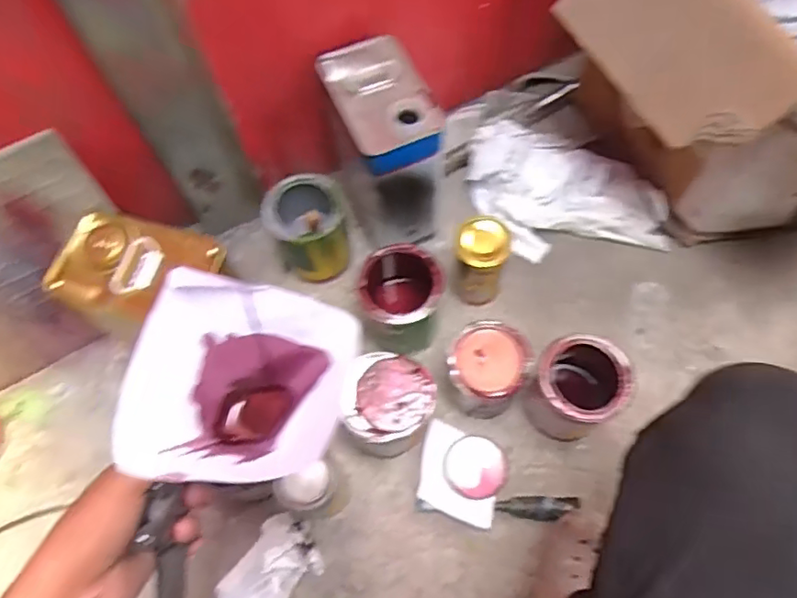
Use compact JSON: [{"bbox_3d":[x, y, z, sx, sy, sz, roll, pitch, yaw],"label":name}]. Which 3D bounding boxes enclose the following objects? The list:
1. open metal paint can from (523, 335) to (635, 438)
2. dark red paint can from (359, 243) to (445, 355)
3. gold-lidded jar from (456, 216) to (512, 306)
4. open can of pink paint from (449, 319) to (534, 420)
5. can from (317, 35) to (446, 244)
[{"bbox_3d":[0.218,0.115,0.712,0.099,0.138,0.103,-1,68,3],"label":"open metal paint can"},{"bbox_3d":[0.005,0.003,0.762,0.099,0.123,0.104,-1,68,3],"label":"dark red paint can"},{"bbox_3d":[0.110,-0.045,0.770,0.064,0.151,0.065,-1,68,3],"label":"gold-lidded jar"},{"bbox_3d":[0.113,0.092,0.732,0.090,0.116,0.099,22,71,12],"label":"open can of pink paint"},{"bbox_3d":[-0.018,-0.197,0.773,0.112,0.232,0.165,-22,67,-8],"label":"can"}]

